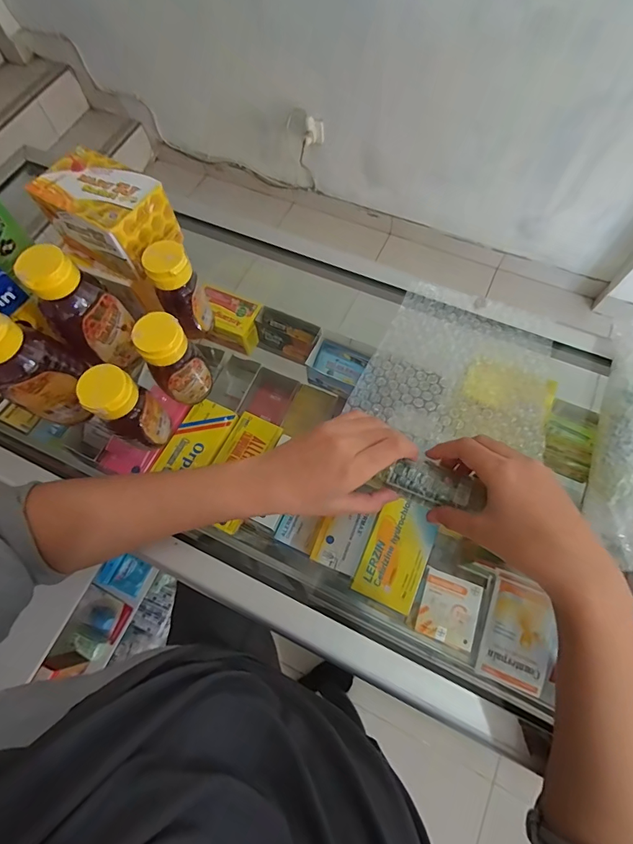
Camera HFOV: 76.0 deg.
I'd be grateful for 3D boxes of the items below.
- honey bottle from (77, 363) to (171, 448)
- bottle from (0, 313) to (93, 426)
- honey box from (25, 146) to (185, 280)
[{"bbox_3d":[-0.158,-0.011,0.344,0.037,0.089,0.039,-1,69,2],"label":"honey bottle"},{"bbox_3d":[-0.237,-0.045,0.344,0.046,0.122,0.050,-3,69,2],"label":"bottle"},{"bbox_3d":[-0.193,-0.195,0.382,0.104,0.065,0.071,31,73,13],"label":"honey box"}]

